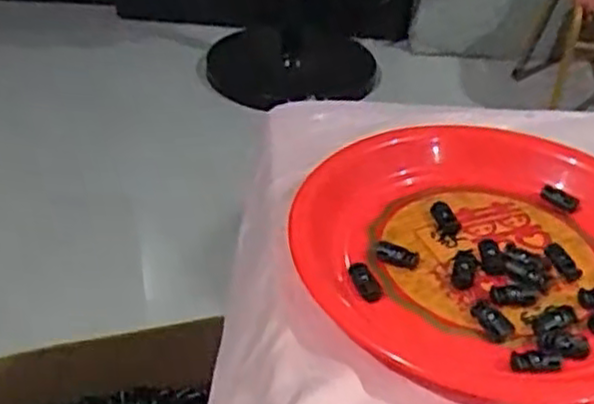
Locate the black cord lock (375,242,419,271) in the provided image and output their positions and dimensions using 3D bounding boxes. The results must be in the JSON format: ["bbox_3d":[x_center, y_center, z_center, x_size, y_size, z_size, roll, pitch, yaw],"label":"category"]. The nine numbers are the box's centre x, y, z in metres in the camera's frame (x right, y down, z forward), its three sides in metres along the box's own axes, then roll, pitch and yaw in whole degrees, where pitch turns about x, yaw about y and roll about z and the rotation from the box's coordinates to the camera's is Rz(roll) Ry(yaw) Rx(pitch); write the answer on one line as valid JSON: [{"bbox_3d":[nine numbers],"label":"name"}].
[{"bbox_3d":[0.066,0.035,0.480,0.029,0.010,0.009,21,39,3],"label":"black cord lock"}]

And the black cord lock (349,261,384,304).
[{"bbox_3d":[0.043,0.048,0.463,0.013,0.011,0.031,-14,40,-20],"label":"black cord lock"}]

